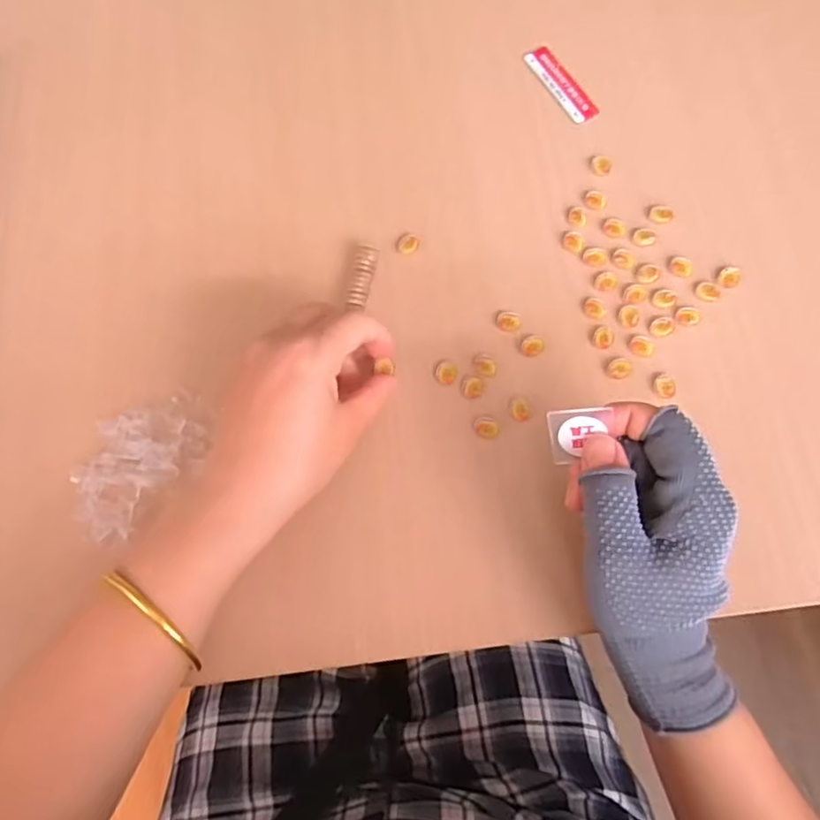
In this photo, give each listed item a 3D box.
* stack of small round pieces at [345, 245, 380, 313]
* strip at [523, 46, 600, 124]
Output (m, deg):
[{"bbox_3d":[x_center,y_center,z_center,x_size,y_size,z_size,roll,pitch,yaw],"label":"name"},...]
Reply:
[{"bbox_3d":[-0.031,-0.083,0.397,0.013,0.010,0.044,11,73,5],"label":"stack of small round pieces"},{"bbox_3d":[0.107,-0.232,0.444,0.024,0.004,0.072,-29,74,-7],"label":"strip"}]

